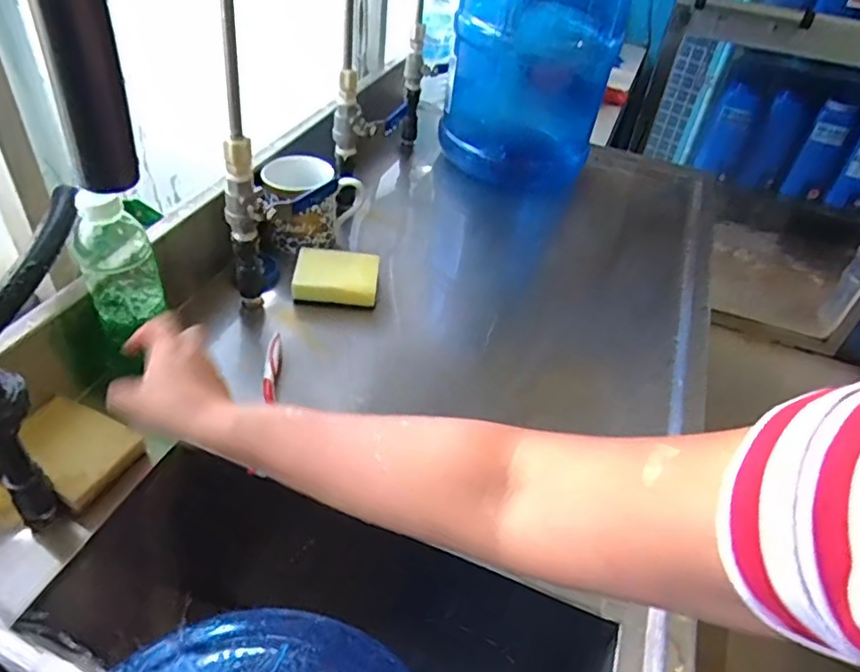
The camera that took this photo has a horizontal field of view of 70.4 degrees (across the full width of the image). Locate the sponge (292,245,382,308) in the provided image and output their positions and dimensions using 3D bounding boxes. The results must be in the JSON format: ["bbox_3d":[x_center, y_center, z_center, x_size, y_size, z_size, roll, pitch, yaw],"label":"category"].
[{"bbox_3d":[-0.115,-0.069,0.761,0.102,0.045,0.074,5,42,-3],"label":"sponge"}]

